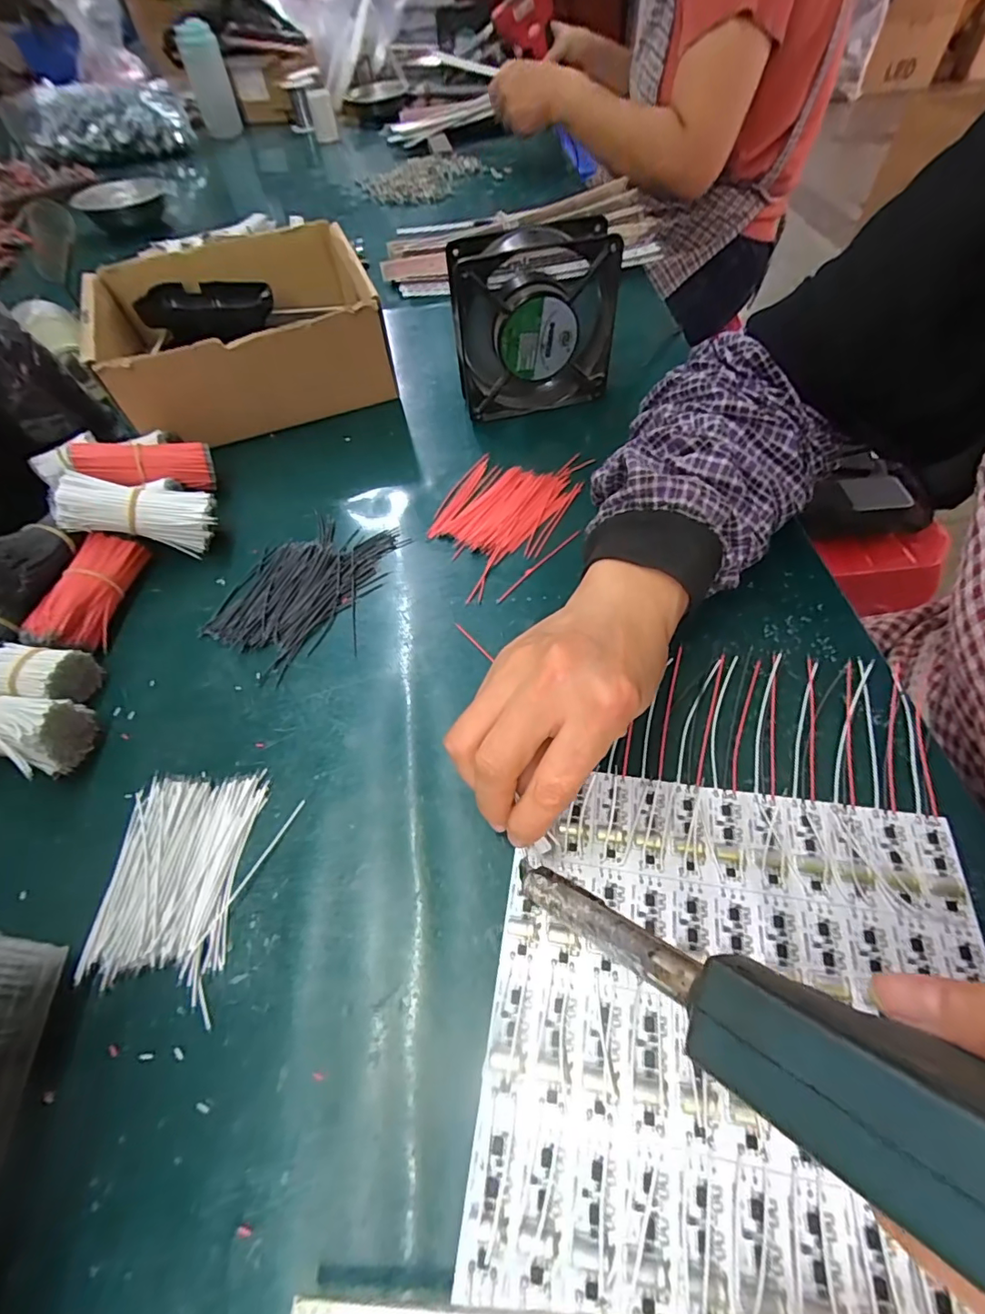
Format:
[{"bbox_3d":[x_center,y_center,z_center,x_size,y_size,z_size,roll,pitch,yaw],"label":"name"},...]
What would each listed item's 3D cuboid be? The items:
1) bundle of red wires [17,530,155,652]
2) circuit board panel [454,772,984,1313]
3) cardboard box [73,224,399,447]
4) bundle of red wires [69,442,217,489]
[{"bbox_3d":[-0.263,-0.040,0.339,0.032,0.033,0.090,-1,56,4],"label":"bundle of red wires"},{"bbox_3d":[0.096,0.160,0.196,0.192,0.008,0.228,6,57,9],"label":"circuit board panel"},{"bbox_3d":[-0.211,-0.281,0.458,0.220,0.089,0.184,-20,57,-8],"label":"cardboard box"},{"bbox_3d":[-0.253,-0.142,0.380,0.085,0.025,0.023,-7,52,-27],"label":"bundle of red wires"}]

